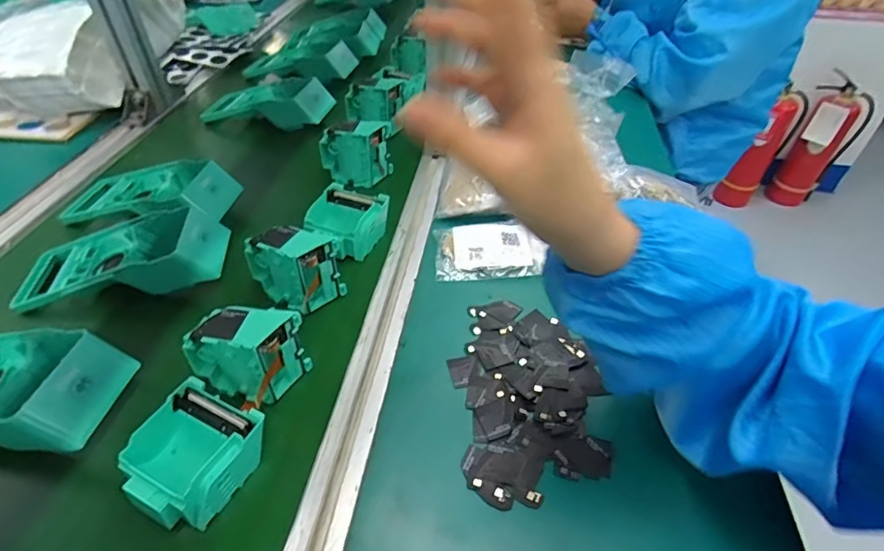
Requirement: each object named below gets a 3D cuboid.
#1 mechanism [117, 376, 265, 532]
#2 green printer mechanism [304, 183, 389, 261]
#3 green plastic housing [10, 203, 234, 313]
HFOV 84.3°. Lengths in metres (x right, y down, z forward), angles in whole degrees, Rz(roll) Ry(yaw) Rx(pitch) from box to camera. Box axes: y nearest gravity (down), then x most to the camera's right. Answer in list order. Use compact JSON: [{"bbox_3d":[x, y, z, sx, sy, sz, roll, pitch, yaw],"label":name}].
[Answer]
[{"bbox_3d":[-0.174,0.124,0.342,0.074,0.036,0.083,21,48,18],"label":"mechanism"},{"bbox_3d":[-0.104,-0.060,0.534,0.075,0.037,0.076,16,47,14],"label":"green printer mechanism"},{"bbox_3d":[-0.312,-0.018,0.473,0.195,0.049,0.110,-2,45,-4],"label":"green plastic housing"}]

